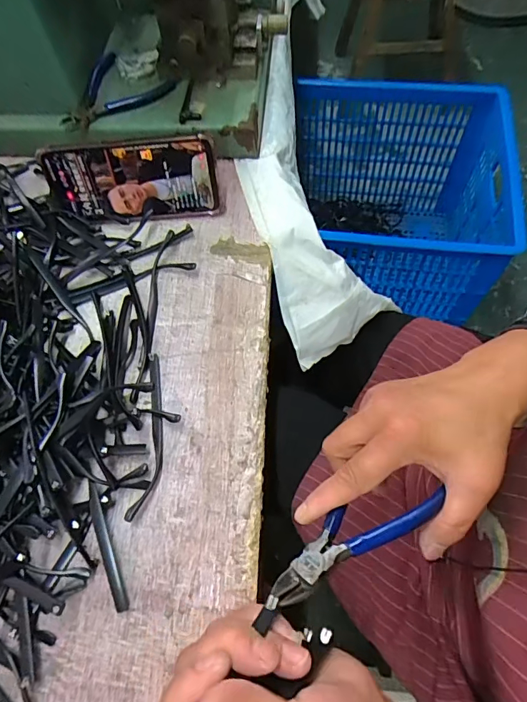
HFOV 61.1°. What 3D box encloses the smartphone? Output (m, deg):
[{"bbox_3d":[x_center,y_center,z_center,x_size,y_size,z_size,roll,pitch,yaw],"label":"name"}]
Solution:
[{"bbox_3d":[-0.128,-0.164,0.434,0.162,0.077,0.006,-4,46,-1],"label":"smartphone"}]

